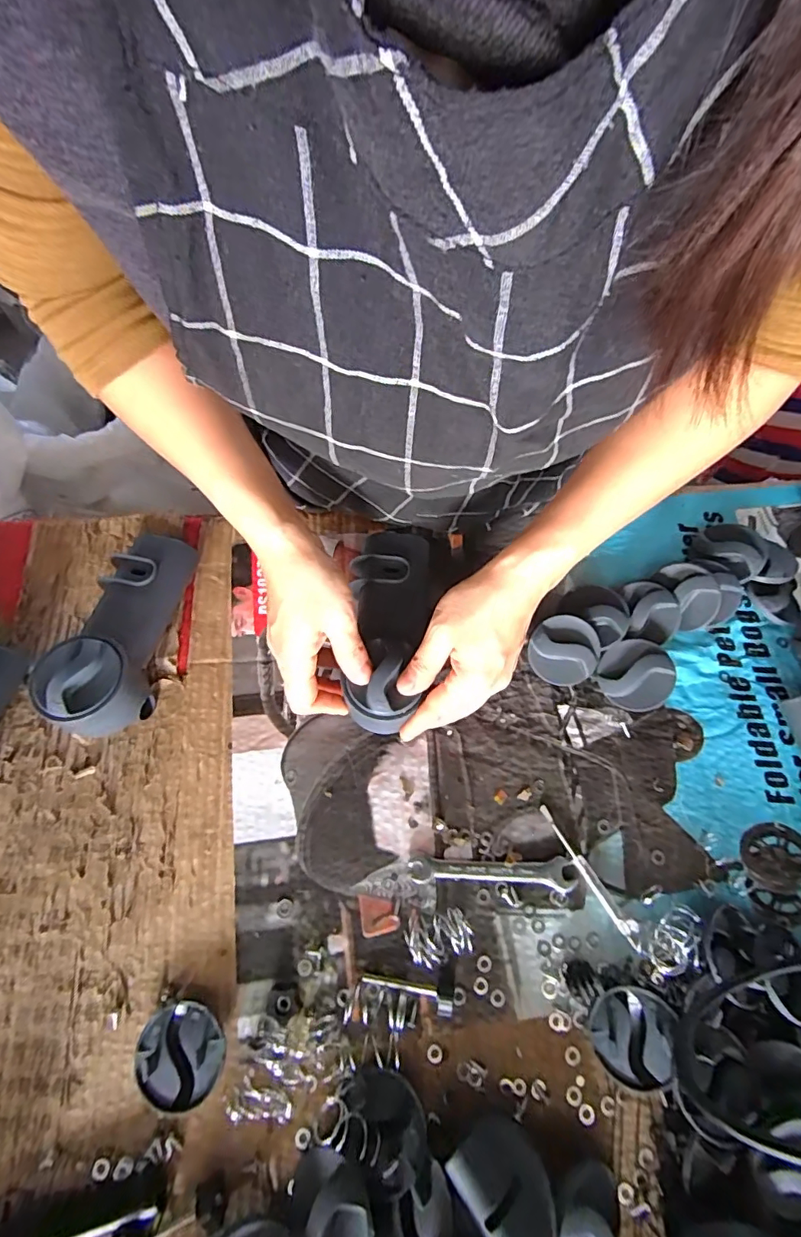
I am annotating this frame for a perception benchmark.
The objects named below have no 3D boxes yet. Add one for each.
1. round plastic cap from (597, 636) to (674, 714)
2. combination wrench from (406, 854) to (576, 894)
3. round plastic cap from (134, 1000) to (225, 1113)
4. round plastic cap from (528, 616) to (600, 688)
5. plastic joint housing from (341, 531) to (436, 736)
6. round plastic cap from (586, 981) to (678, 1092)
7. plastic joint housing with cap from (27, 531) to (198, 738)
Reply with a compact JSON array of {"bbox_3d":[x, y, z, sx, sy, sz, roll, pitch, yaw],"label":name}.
[{"bbox_3d":[0.190,0.045,0.415,0.055,0.010,0.056,-2,83,18],"label":"round plastic cap"},{"bbox_3d":[0.065,0.183,0.374,0.118,0.006,0.022,4,68,1],"label":"combination wrench"},{"bbox_3d":[-0.140,0.280,0.331,0.053,0.020,0.055,0,68,-1],"label":"round plastic cap"},{"bbox_3d":[0.135,0.026,0.424,0.055,0.015,0.055,0,91,3],"label":"round plastic cap"},{"bbox_3d":[-0.011,0.005,0.413,0.062,0.049,0.161,5,59,2],"label":"plastic joint housing"},{"bbox_3d":[0.149,0.272,0.335,0.047,0.025,0.055,16,69,6],"label":"round plastic cap"},{"bbox_3d":[-0.217,0.007,0.400,0.063,0.065,0.162,9,68,3],"label":"plastic joint housing with cap"}]

